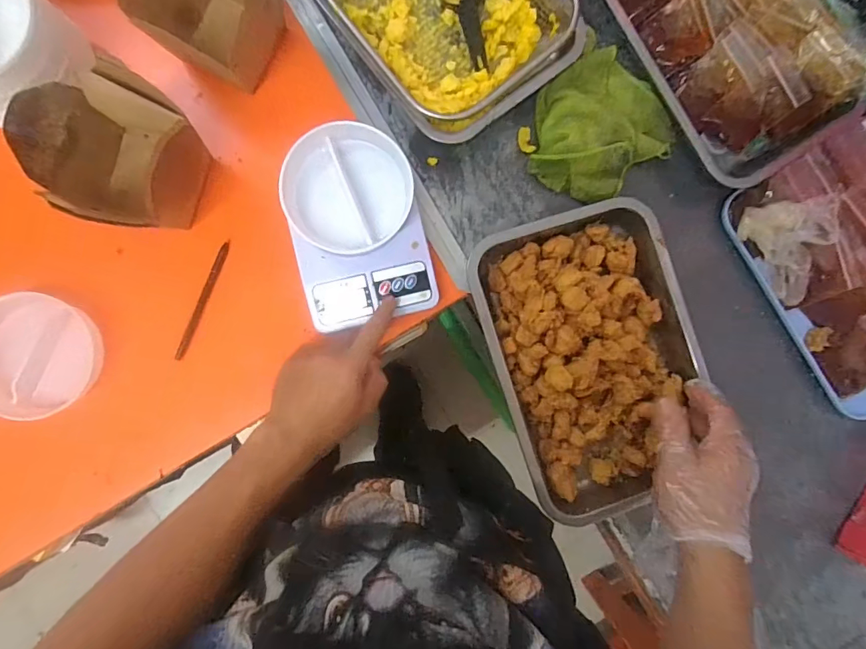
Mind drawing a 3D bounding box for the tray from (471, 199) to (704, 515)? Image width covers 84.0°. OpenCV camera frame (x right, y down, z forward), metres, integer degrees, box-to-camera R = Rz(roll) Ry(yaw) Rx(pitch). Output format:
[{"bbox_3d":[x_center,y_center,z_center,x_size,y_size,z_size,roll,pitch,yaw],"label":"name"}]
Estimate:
[{"bbox_3d":[0.171,0.037,0.516,0.209,0.055,0.305,-16,91,-6],"label":"tray"}]

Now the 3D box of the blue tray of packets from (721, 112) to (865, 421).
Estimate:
[{"bbox_3d":[0.493,-0.065,0.546,0.216,0.048,0.295,-33,93,-6],"label":"blue tray of packets"}]

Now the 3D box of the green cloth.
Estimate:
[{"bbox_3d":[0.183,-0.219,0.528,0.162,0.038,0.136,-37,93,-6],"label":"green cloth"}]

